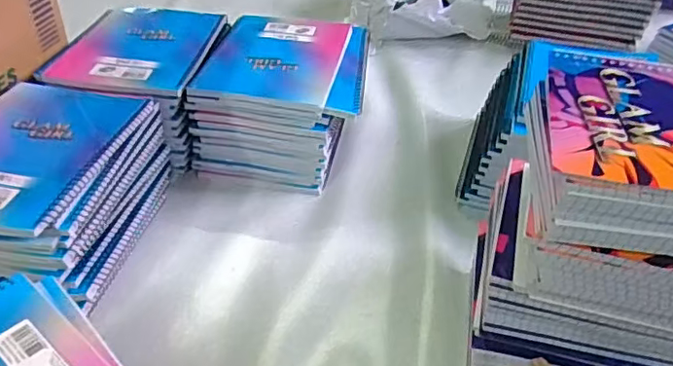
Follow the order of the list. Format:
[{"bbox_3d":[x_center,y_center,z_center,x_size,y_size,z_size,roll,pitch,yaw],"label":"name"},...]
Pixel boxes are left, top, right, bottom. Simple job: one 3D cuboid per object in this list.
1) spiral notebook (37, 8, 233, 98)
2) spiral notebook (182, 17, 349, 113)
[{"bbox_3d":[-0.228,-0.167,0.657,0.157,0.008,0.214,6,39,3],"label":"spiral notebook"},{"bbox_3d":[-0.069,-0.148,0.652,0.149,0.012,0.196,7,39,4],"label":"spiral notebook"}]

